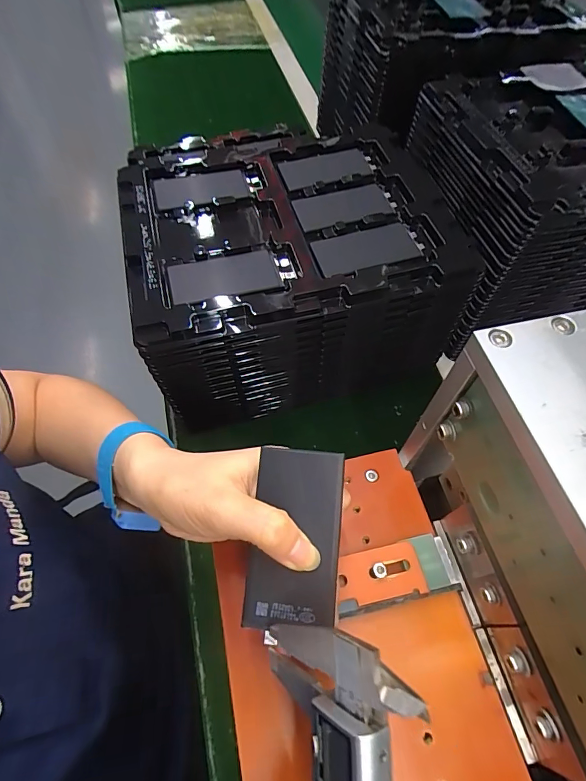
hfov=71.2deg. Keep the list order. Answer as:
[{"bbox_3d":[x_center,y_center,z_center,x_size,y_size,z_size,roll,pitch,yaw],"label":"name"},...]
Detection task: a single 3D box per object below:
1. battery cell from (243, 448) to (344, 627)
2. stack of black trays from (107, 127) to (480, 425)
[{"bbox_3d":[0.001,0.072,0.201,0.043,0.009,0.084,8,82,5],"label":"battery cell"},{"bbox_3d":[0.001,-0.115,0.403,0.284,0.129,0.216,-14,61,-8],"label":"stack of black trays"}]

